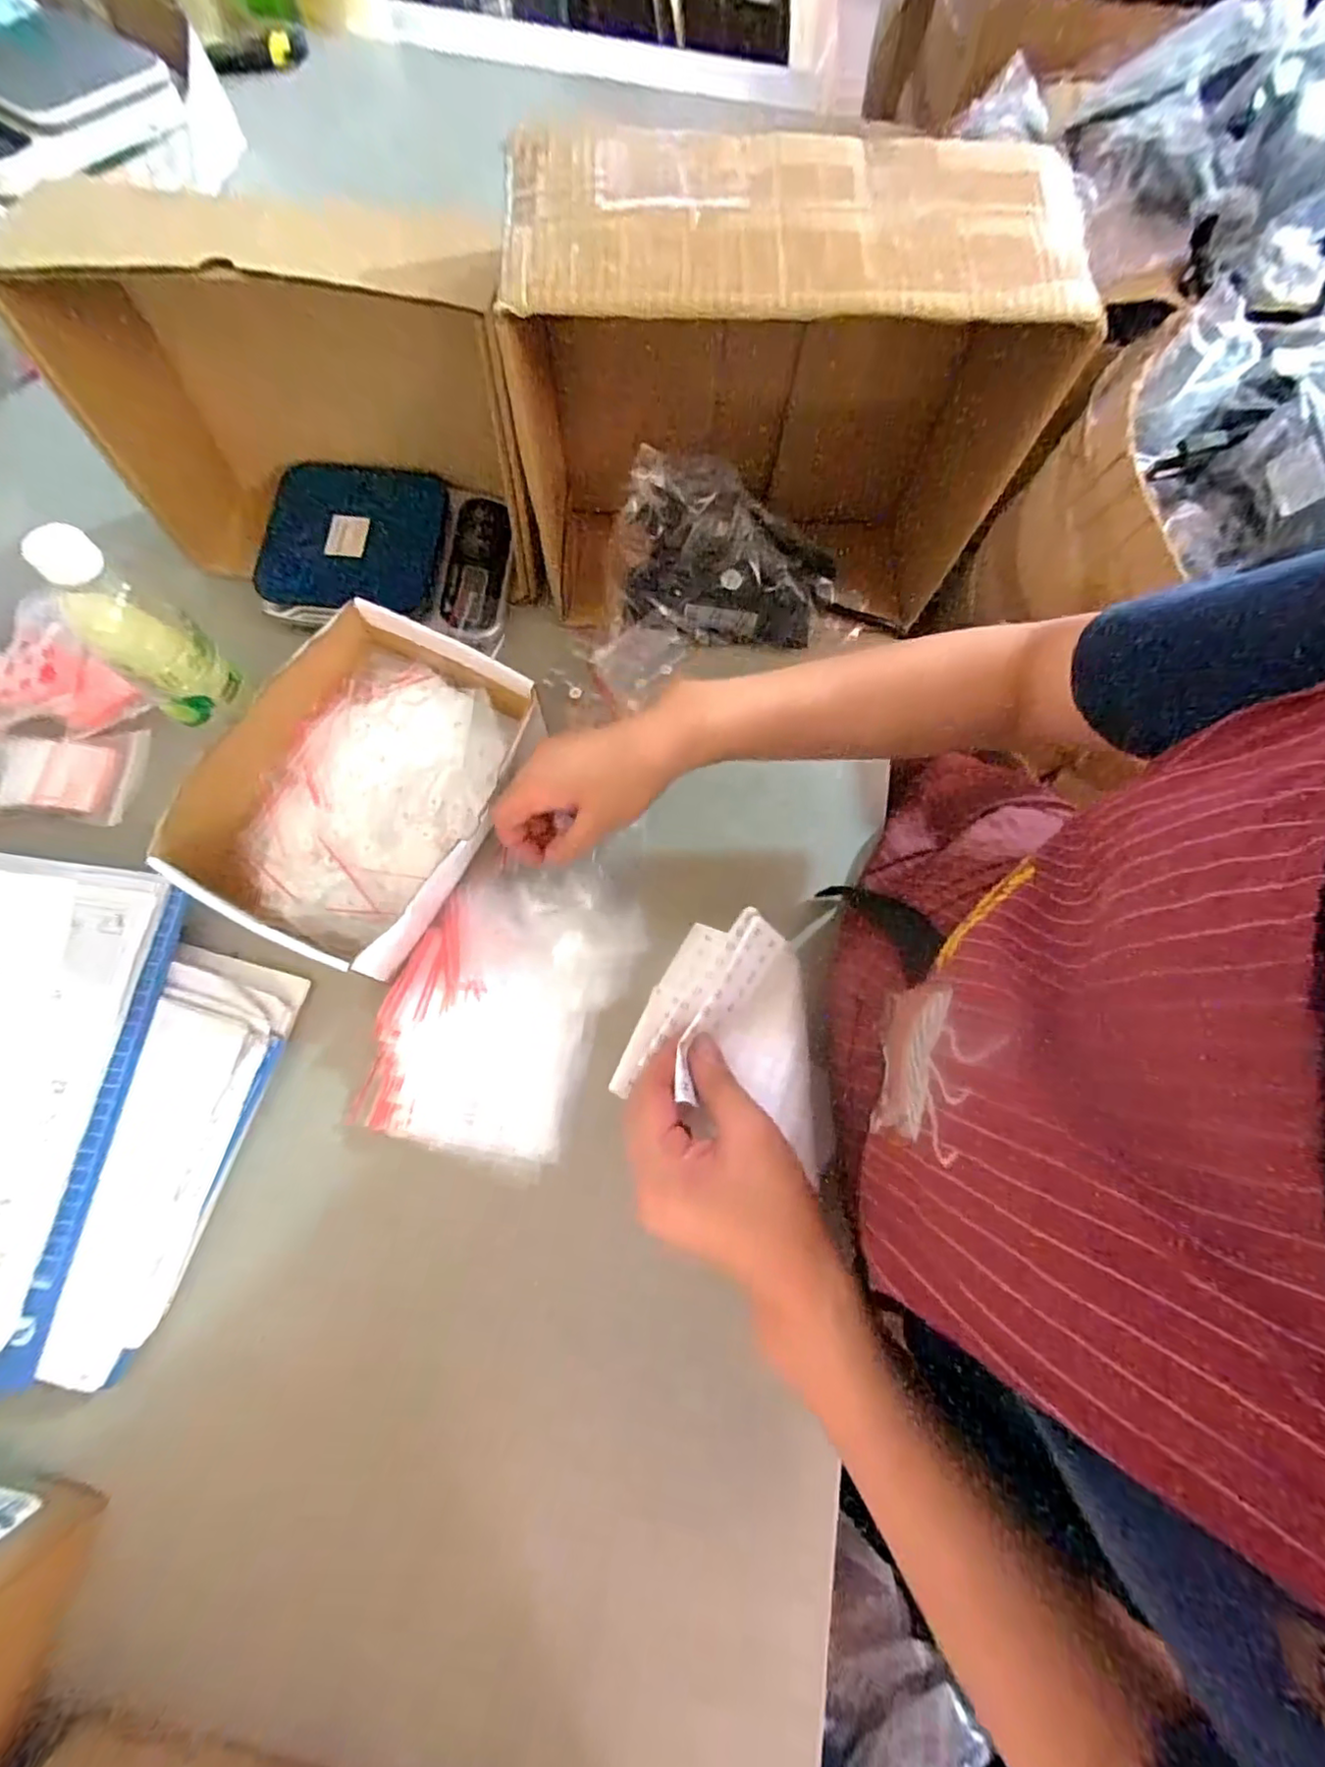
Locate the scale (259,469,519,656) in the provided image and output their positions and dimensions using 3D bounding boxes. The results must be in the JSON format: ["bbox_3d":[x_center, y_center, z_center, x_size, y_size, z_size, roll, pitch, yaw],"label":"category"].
[{"bbox_3d":[-0.224,-0.284,0.523,0.182,0.043,0.152,4,73,-1],"label":"scale"}]

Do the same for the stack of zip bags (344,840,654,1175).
[{"bbox_3d":[-0.109,0.080,0.433,0.142,0.020,0.207,22,74,4],"label":"stack of zip bags"}]

